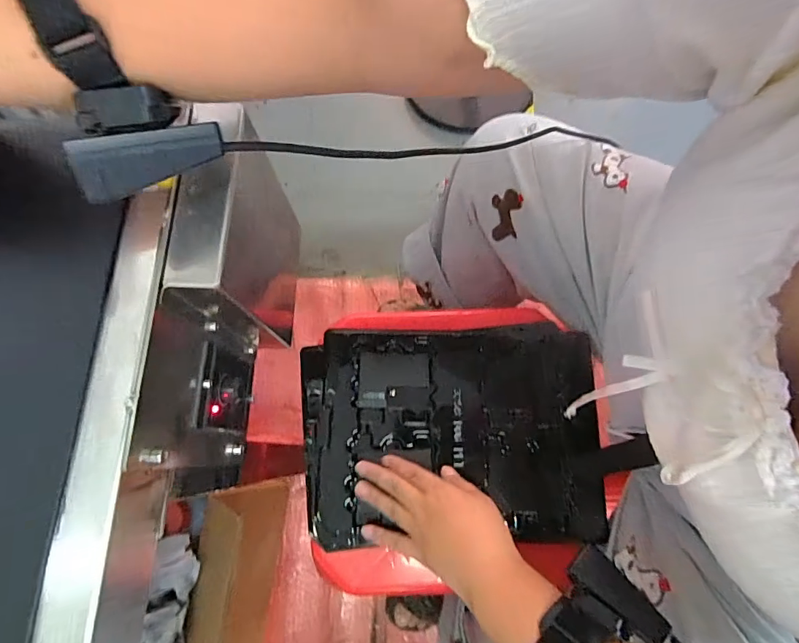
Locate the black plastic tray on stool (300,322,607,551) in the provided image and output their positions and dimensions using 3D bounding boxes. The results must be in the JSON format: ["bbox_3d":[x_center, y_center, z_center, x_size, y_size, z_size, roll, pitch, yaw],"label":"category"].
[{"bbox_3d":[0.051,0.111,0.485,0.300,0.019,0.225,-3,74,0],"label":"black plastic tray on stool"}]

